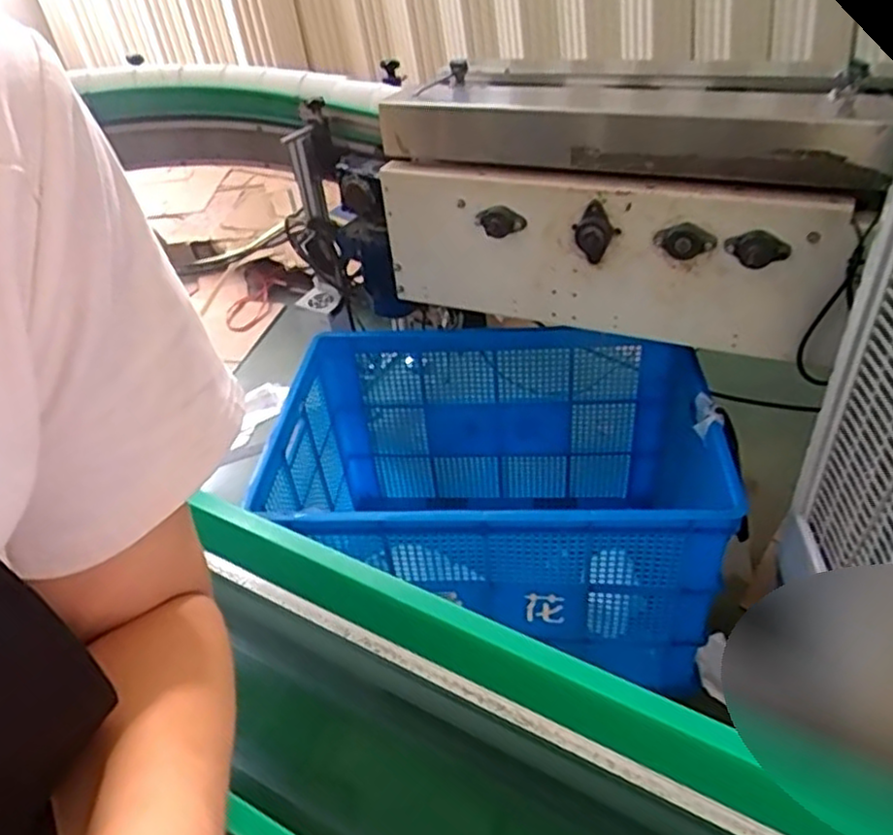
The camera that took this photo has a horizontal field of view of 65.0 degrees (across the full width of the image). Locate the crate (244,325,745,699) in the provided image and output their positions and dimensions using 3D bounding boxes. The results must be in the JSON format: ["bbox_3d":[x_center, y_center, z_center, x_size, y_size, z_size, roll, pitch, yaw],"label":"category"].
[{"bbox_3d":[0.105,0.144,1.422,0.816,0.440,0.518,4,40,12],"label":"crate"}]

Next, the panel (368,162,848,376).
[{"bbox_3d":[0.246,-0.271,1.223,0.788,0.305,0.081,15,54,27],"label":"panel"}]

